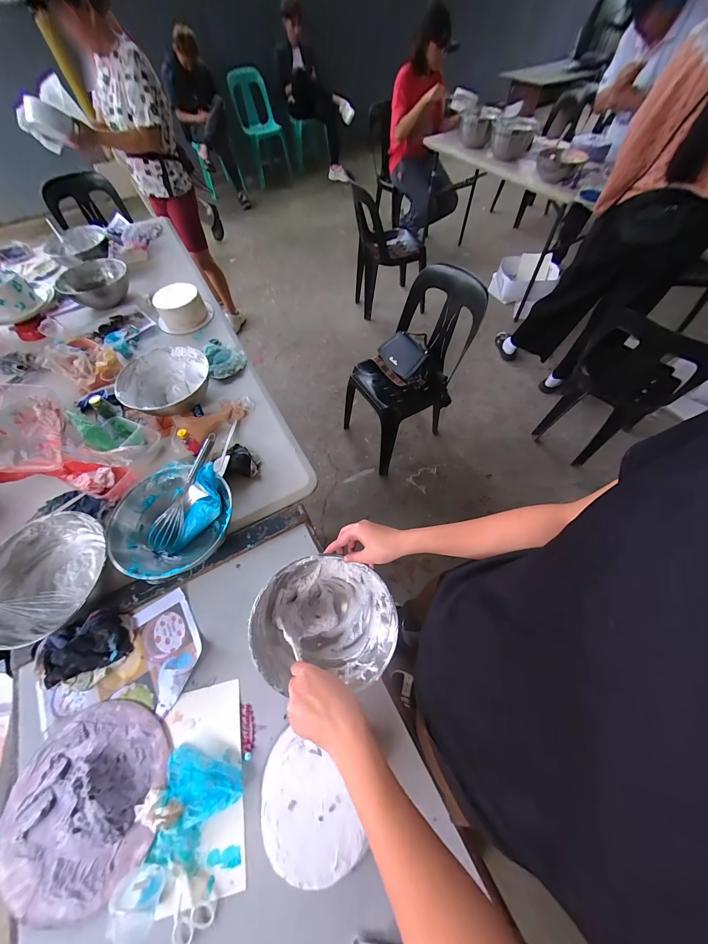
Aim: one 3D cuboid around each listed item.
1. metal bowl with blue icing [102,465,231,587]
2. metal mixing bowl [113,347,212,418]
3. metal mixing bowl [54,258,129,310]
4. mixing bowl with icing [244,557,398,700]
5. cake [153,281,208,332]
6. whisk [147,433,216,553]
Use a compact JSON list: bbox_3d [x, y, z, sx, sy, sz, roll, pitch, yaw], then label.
[{"bbox_3d":[-0.366,0.105,0.650,0.211,0.115,0.225,0,59,1],"label":"metal bowl with blue icing"},{"bbox_3d":[-0.523,-0.241,0.877,0.208,0.093,0.223,0,59,1],"label":"metal mixing bowl"},{"bbox_3d":[-0.966,-0.712,1.169,0.211,0.088,0.211,0,59,1],"label":"metal mixing bowl"},{"bbox_3d":[-0.054,0.265,0.551,0.236,0.104,0.219,-2,90,-10],"label":"mixing bowl with icing"},{"bbox_3d":[-0.593,-0.563,1.068,0.153,0.098,0.128,-25,62,-13],"label":"cake"},{"bbox_3d":[-0.362,0.042,0.665,0.042,0.042,0.270,22,86,14],"label":"whisk"}]

